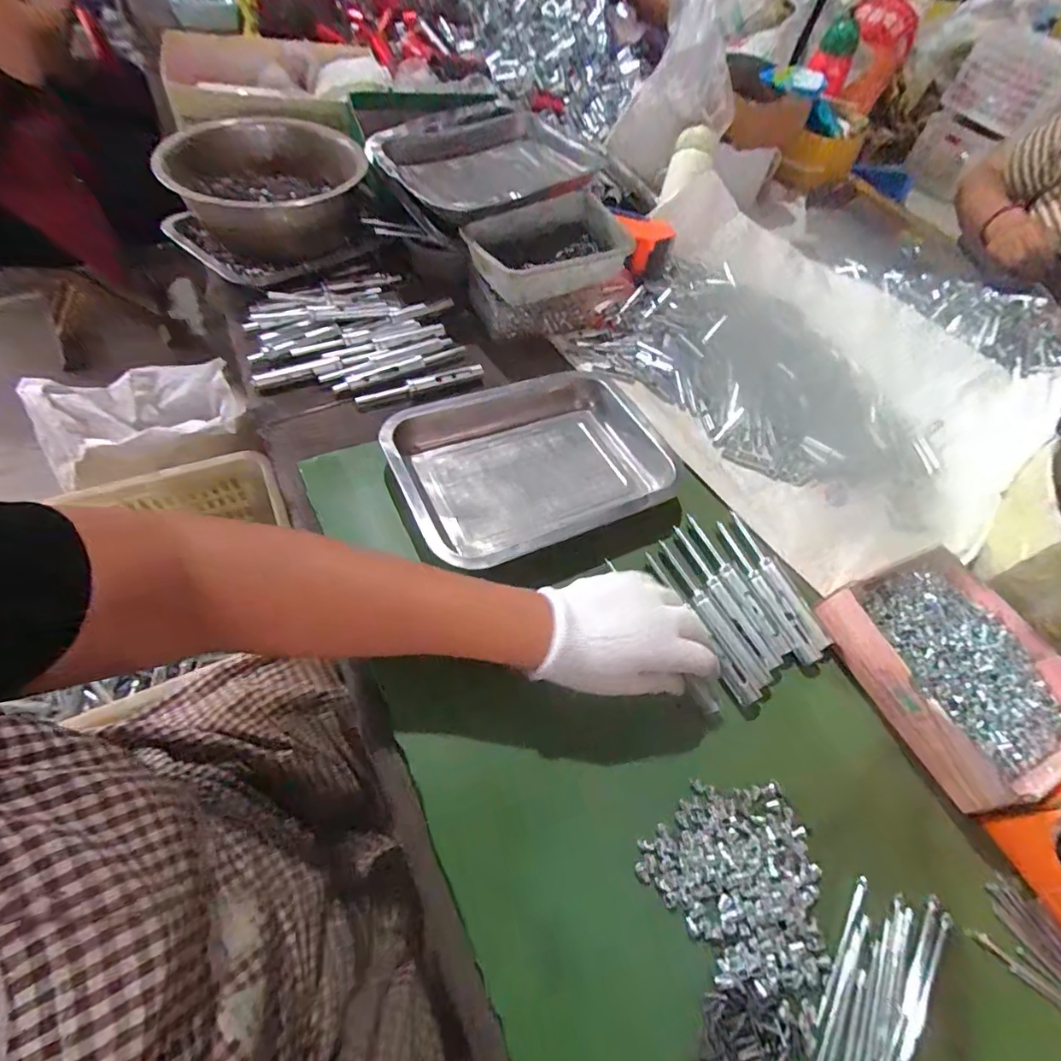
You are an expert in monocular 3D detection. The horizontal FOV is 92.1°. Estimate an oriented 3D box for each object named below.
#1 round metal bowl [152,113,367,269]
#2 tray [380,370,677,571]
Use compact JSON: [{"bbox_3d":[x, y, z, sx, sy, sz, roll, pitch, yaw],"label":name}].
[{"bbox_3d":[-0.320,-0.426,0.638,0.214,0.085,0.248,-18,61,-20],"label":"round metal bowl"},{"bbox_3d":[0.008,-0.066,0.494,0.267,0.050,0.192,-22,62,-17],"label":"tray"}]

